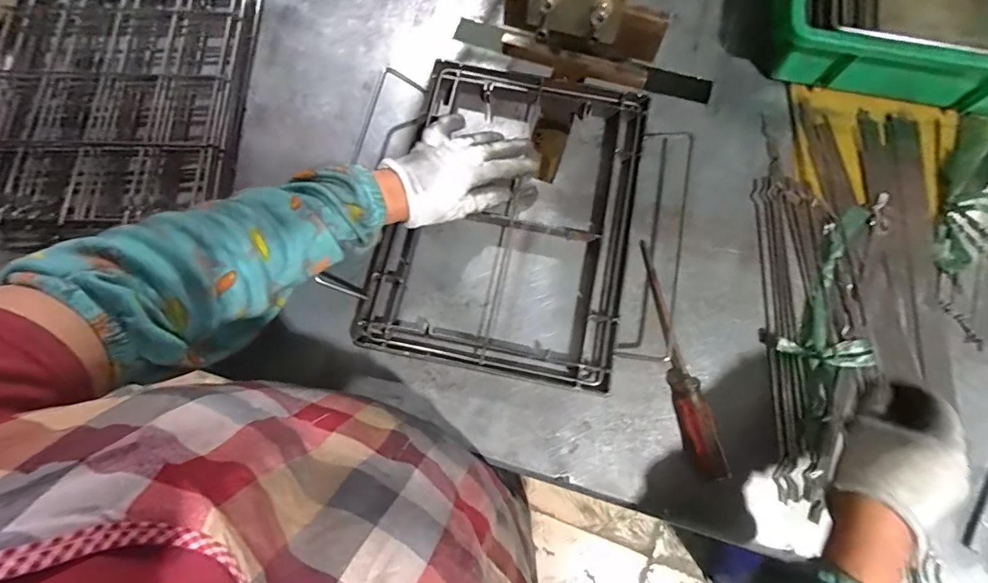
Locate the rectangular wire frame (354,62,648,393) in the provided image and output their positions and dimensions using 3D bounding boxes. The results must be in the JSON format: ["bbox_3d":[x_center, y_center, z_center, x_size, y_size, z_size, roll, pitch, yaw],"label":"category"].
[{"bbox_3d":[0.019,-0.080,0.490,0.243,0.020,0.324,11,73,4],"label":"rectangular wire frame"}]

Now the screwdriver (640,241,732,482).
[{"bbox_3d":[0.170,0.058,0.446,0.024,0.023,0.223,-11,73,-3],"label":"screwdriver"}]

